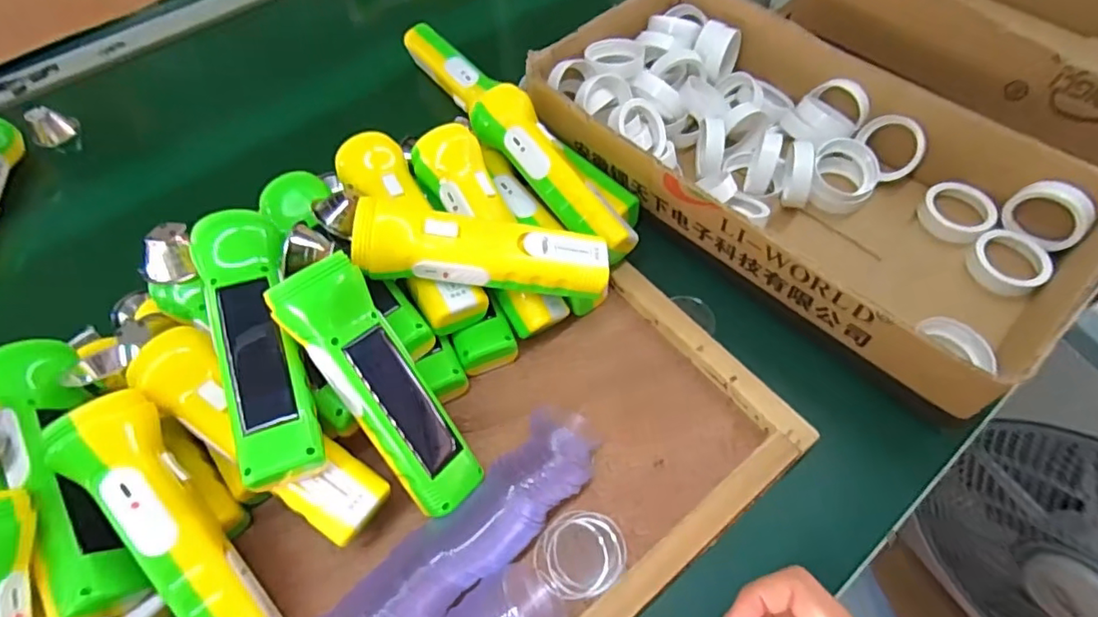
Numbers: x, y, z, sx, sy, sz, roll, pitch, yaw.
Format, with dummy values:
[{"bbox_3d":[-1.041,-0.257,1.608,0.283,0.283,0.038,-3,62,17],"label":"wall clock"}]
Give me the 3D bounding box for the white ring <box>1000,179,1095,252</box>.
[{"bbox_3d":[0.386,-0.073,0.450,0.015,0.052,0.054,-32,62,-17],"label":"white ring"}]

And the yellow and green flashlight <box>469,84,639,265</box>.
[{"bbox_3d":[0.004,-0.107,0.457,0.049,0.040,0.171,-35,75,-19],"label":"yellow and green flashlight"}]

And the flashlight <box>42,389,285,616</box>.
[{"bbox_3d":[-0.201,0.121,0.311,0.045,0.041,0.162,-34,90,-19],"label":"flashlight"}]

